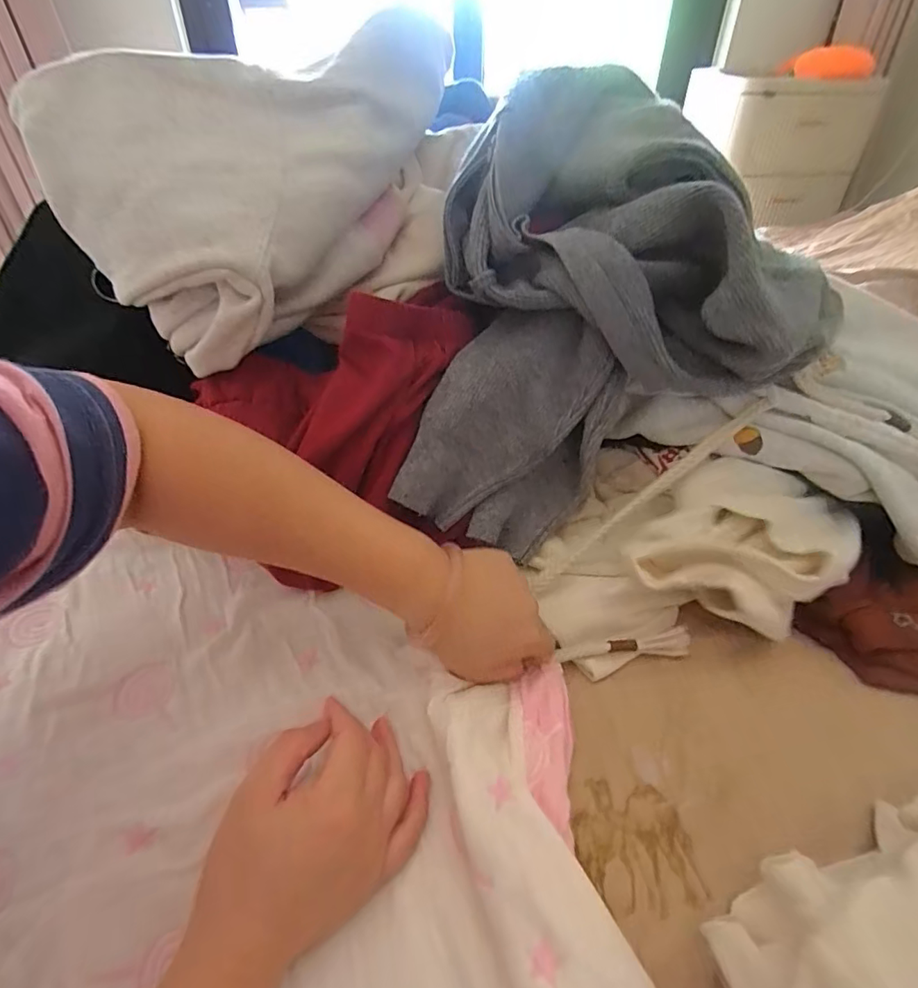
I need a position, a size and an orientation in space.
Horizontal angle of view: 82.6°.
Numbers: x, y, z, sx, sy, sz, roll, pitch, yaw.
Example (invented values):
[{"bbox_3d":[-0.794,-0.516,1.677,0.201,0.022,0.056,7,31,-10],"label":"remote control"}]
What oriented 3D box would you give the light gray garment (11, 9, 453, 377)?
[{"bbox_3d":[-0.150,-0.253,0.436,0.314,0.177,0.215,-25,46,-27],"label":"light gray garment"}]

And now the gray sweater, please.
[{"bbox_3d":[0.094,-0.155,0.438,0.305,0.285,0.249,-9,41,-12],"label":"gray sweater"}]

